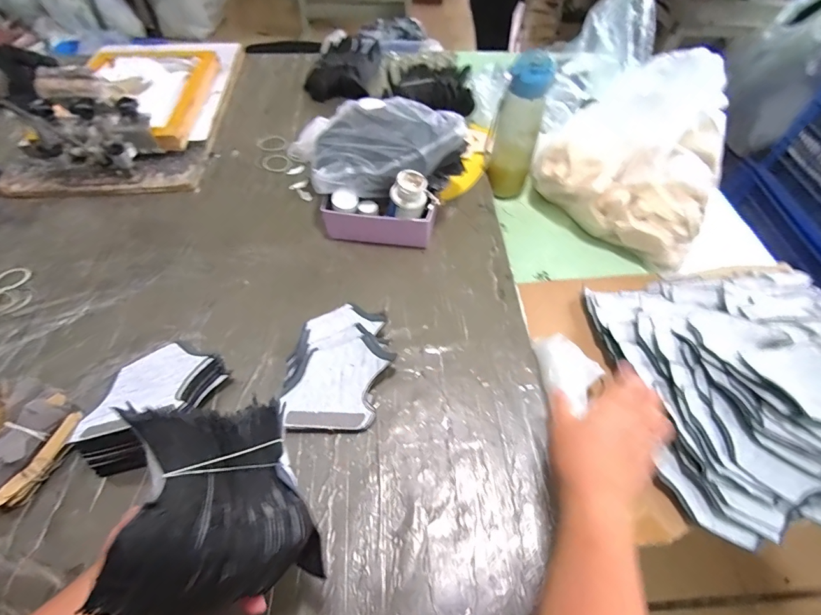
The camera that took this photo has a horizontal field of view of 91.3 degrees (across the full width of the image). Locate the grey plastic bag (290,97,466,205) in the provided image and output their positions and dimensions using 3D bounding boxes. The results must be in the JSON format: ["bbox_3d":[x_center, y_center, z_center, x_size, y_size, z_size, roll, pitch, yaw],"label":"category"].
[{"bbox_3d":[-0.056,-0.245,0.605,0.264,0.086,0.126,6,54,3],"label":"grey plastic bag"}]

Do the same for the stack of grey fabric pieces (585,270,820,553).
[{"bbox_3d":[0.472,0.078,0.503,0.387,0.082,0.332,-6,54,-5],"label":"stack of grey fabric pieces"}]

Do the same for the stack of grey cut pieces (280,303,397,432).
[{"bbox_3d":[-0.089,0.071,0.500,0.121,0.029,0.160,-1,55,1],"label":"stack of grey cut pieces"}]

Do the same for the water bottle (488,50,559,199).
[{"bbox_3d":[0.180,-0.302,0.696,0.080,0.227,0.060,13,56,10],"label":"water bottle"}]

